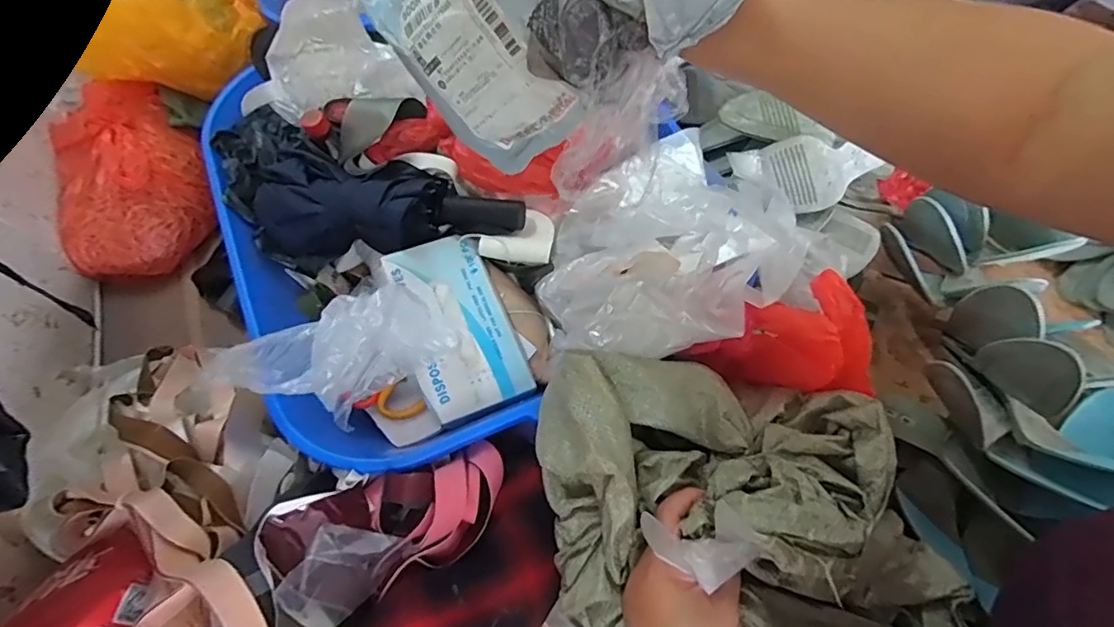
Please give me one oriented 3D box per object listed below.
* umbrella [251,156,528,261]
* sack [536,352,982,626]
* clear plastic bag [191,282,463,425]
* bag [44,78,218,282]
[{"bbox_3d":[-0.197,-0.122,0.606,0.314,0.065,0.105,6,65,5],"label":"umbrella"},{"bbox_3d":[0.157,0.169,0.403,0.347,0.138,0.233,8,65,6],"label":"sack"},{"bbox_3d":[-0.202,0.036,0.509,0.207,0.084,0.115,-29,67,-11],"label":"clear plastic bag"},{"bbox_3d":[-0.622,-0.196,0.772,0.195,0.111,0.268,-8,64,-1],"label":"bag"}]

